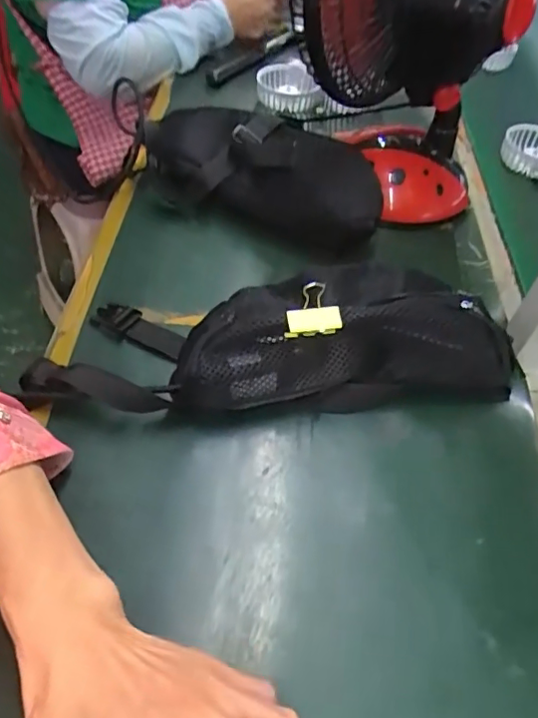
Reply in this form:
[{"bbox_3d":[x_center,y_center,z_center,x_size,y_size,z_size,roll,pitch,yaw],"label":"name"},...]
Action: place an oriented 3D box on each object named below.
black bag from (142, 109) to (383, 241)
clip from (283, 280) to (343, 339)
[{"bbox_3d":[-0.010,-0.207,0.608,0.273,0.063,0.144,17,51,10],"label":"black bag"},{"bbox_3d":[0.034,-0.034,0.423,0.040,0.049,0.017,-2,48,-8],"label":"clip"}]

